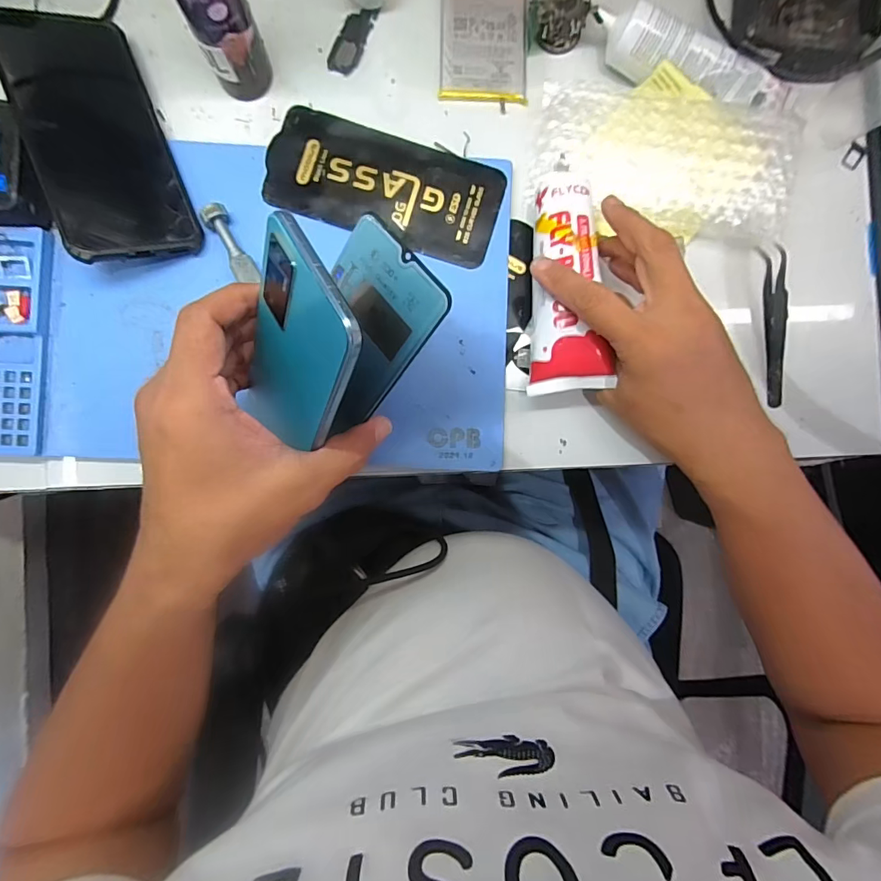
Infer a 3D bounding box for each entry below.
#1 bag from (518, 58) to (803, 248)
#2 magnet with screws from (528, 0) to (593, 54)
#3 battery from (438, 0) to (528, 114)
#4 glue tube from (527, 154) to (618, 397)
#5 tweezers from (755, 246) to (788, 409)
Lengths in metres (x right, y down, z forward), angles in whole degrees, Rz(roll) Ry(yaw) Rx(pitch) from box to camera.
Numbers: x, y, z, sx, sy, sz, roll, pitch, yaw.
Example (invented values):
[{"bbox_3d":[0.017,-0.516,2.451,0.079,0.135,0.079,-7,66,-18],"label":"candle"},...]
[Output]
[{"bbox_3d":[0.156,-0.200,0.333,0.175,0.031,0.103,3,90,-3],"label":"bag"},{"bbox_3d":[0.084,-0.305,0.331,0.042,0.027,0.043,18,89,-2],"label":"magnet with screws"},{"bbox_3d":[0.032,-0.296,0.341,0.063,0.004,0.094,2,90,-3],"label":"battery"},{"bbox_3d":[0.084,-0.110,0.308,0.045,0.025,0.154,-1,89,-3],"label":"glue tube"},{"bbox_3d":[0.245,-0.083,0.341,0.011,0.016,0.114,-2,90,-3],"label":"tweezers"}]

